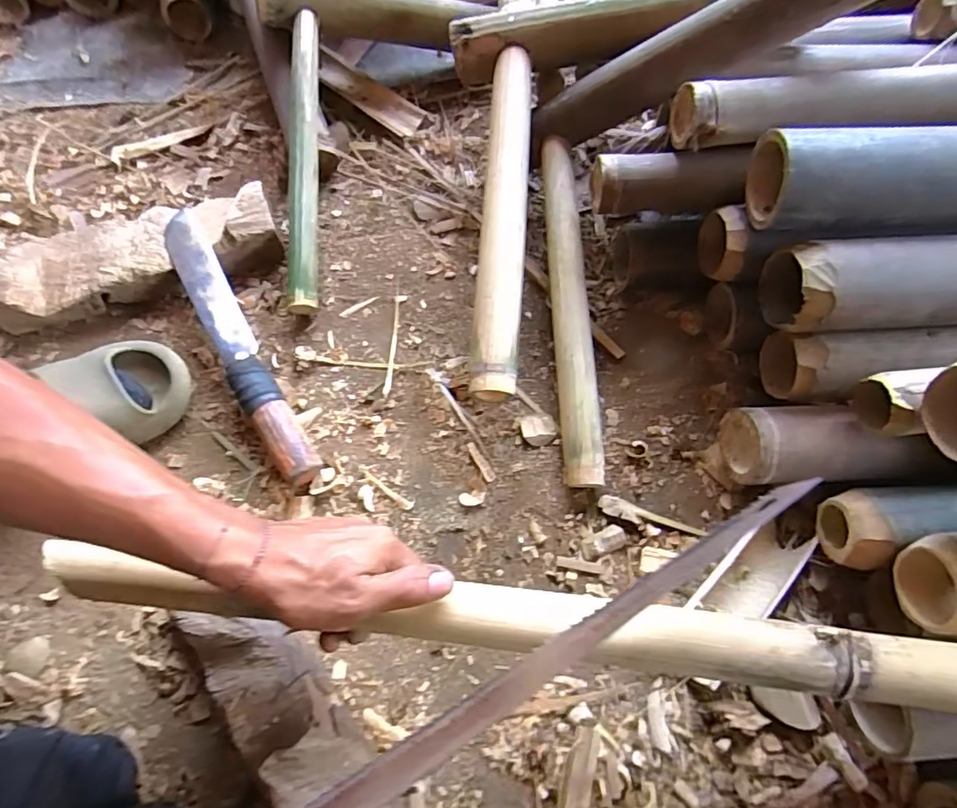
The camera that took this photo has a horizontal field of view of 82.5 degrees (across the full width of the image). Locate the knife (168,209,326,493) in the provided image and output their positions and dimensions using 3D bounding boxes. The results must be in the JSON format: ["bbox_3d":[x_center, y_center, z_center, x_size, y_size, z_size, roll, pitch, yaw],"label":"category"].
[{"bbox_3d":[-0.247,-0.063,0.557,0.038,0.040,0.340,-29,68,-12],"label":"knife"}]

